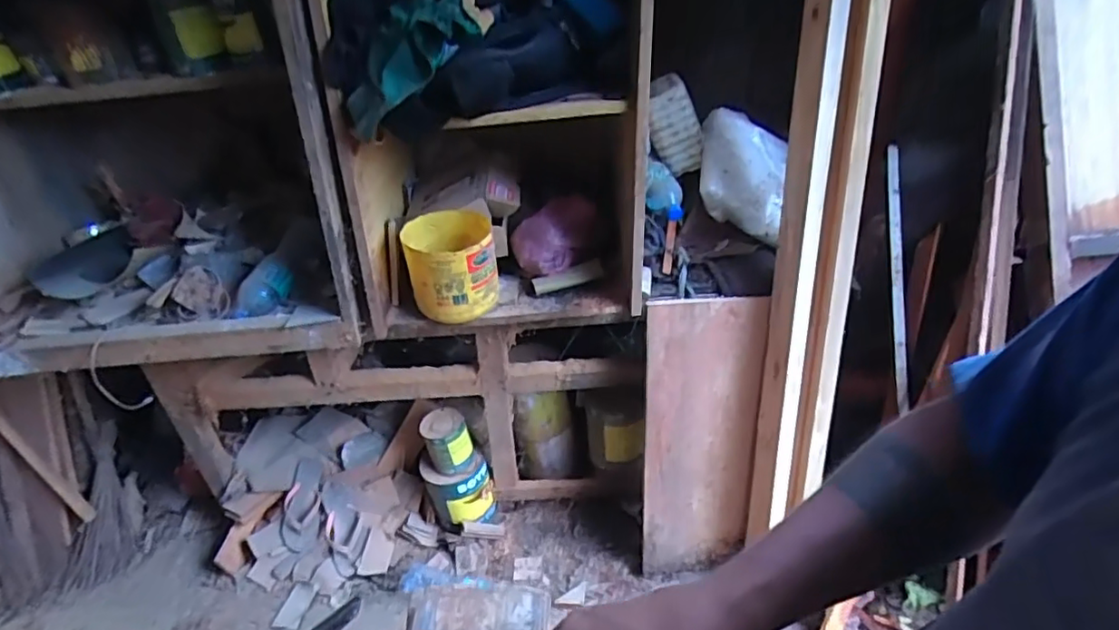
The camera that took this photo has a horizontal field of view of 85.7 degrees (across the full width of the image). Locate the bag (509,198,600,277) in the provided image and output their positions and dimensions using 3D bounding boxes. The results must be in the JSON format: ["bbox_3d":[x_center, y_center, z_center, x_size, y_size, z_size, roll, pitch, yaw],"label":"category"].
[{"bbox_3d":[-0.010,-0.156,1.193,0.173,0.116,0.093,-2,32,4],"label":"bag"}]

